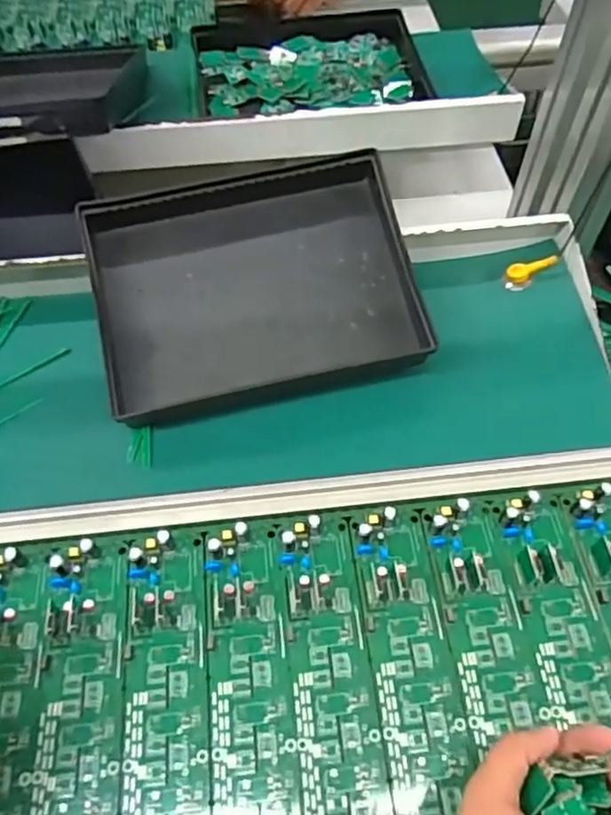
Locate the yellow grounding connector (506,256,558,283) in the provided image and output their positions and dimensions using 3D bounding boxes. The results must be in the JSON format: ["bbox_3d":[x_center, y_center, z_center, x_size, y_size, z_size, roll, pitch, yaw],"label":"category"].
[{"bbox_3d":[0.181,-0.111,0.508,0.038,0.010,0.014,-17,59,14],"label":"yellow grounding connector"}]

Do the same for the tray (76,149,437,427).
[{"bbox_3d":[-0.036,-0.092,0.462,0.223,0.031,0.168,-14,78,-6],"label":"tray"}]

